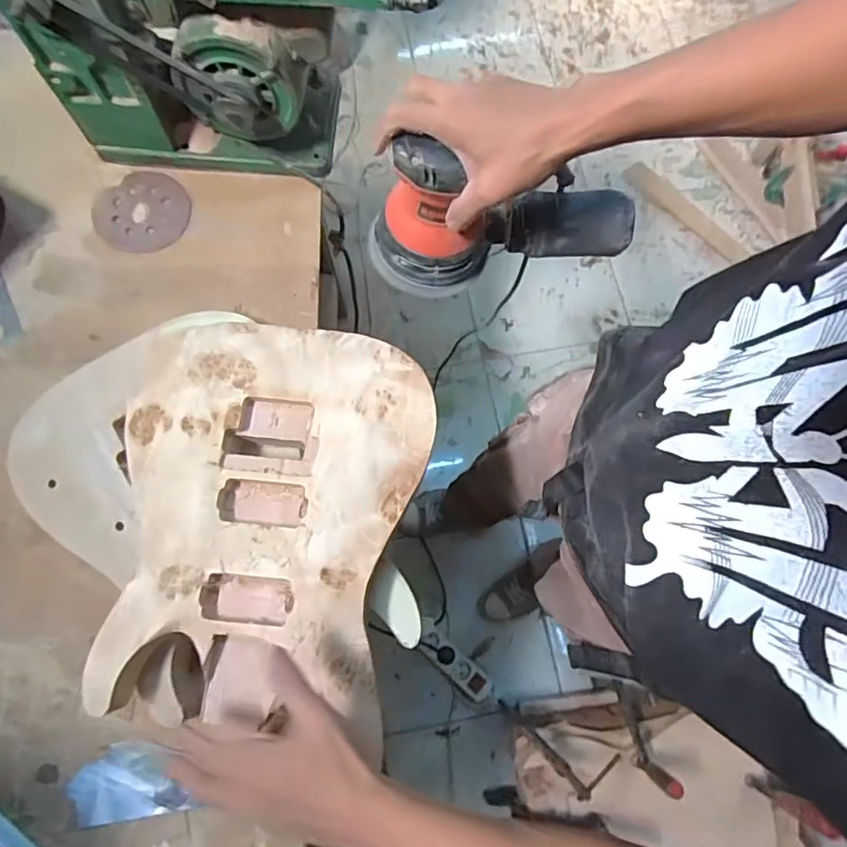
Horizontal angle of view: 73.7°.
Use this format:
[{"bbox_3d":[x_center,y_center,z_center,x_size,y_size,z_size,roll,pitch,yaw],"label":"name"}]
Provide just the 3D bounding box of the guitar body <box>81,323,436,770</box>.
[{"bbox_3d":[-0.156,0.076,0.541,0.291,0.035,0.356,8,74,1],"label":"guitar body"}]

